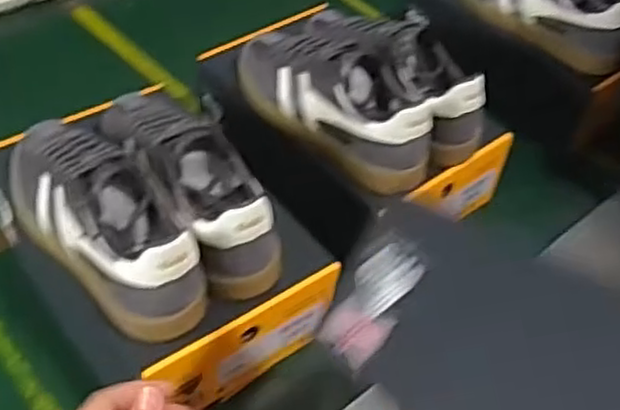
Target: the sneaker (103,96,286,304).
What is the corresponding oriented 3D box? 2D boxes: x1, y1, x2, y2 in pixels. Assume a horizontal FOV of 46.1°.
[{"bbox_3d":[-0.116,-0.034,0.656,0.080,0.091,0.249,-22,52,-27],"label":"sneaker"}]

